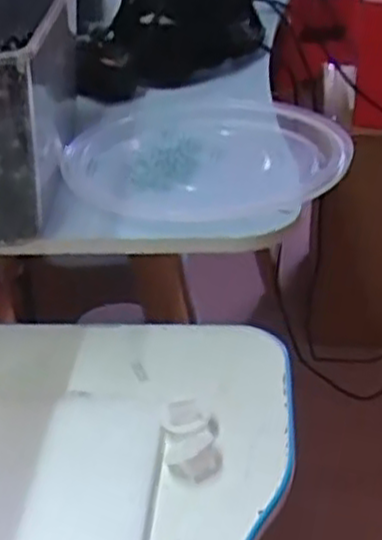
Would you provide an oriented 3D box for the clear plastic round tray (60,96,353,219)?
[{"bbox_3d":[0.002,-0.102,0.640,0.219,0.018,0.227,-2,36,1],"label":"clear plastic round tray"}]

